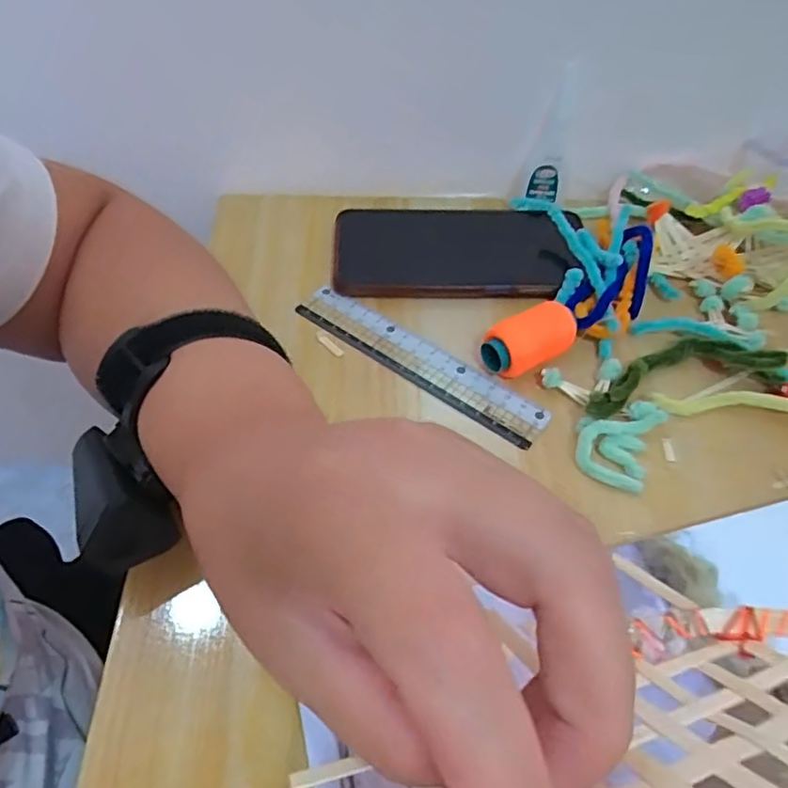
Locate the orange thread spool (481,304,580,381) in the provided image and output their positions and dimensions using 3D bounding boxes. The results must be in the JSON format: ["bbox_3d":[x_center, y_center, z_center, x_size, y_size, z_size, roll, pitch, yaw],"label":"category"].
[{"bbox_3d":[0.074,-0.028,0.328,0.056,0.026,0.023,-25,56,-19],"label":"orange thread spool"}]

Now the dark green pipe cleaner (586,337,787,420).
[{"bbox_3d":[0.148,-0.015,0.320,0.103,0.022,0.038,-11,53,-9],"label":"dark green pipe cleaner"}]

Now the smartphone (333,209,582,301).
[{"bbox_3d":[0.037,-0.094,0.386,0.151,0.015,0.081,3,52,1],"label":"smartphone"}]

